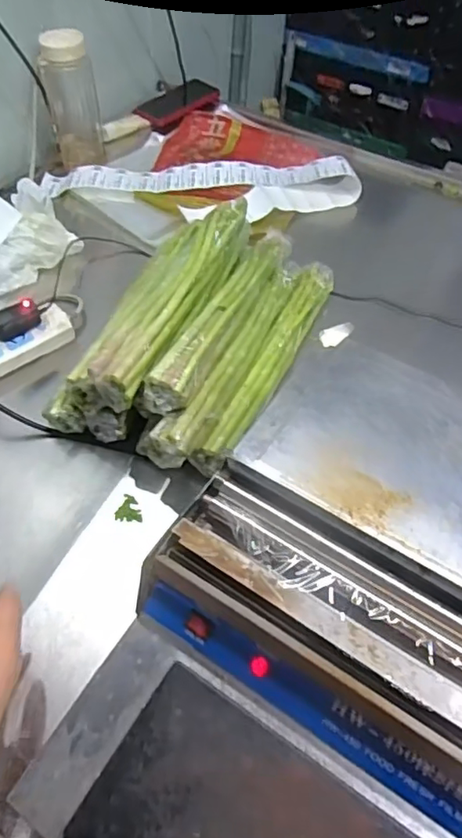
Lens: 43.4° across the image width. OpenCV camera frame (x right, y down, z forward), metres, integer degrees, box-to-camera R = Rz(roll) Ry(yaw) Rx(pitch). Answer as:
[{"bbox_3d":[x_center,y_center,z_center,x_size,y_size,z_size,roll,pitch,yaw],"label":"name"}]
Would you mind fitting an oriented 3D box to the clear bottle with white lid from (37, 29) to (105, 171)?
[{"bbox_3d":[-0.259,-0.525,0.944,0.078,0.189,0.075,-6,53,-6],"label":"clear bottle with white lid"}]

